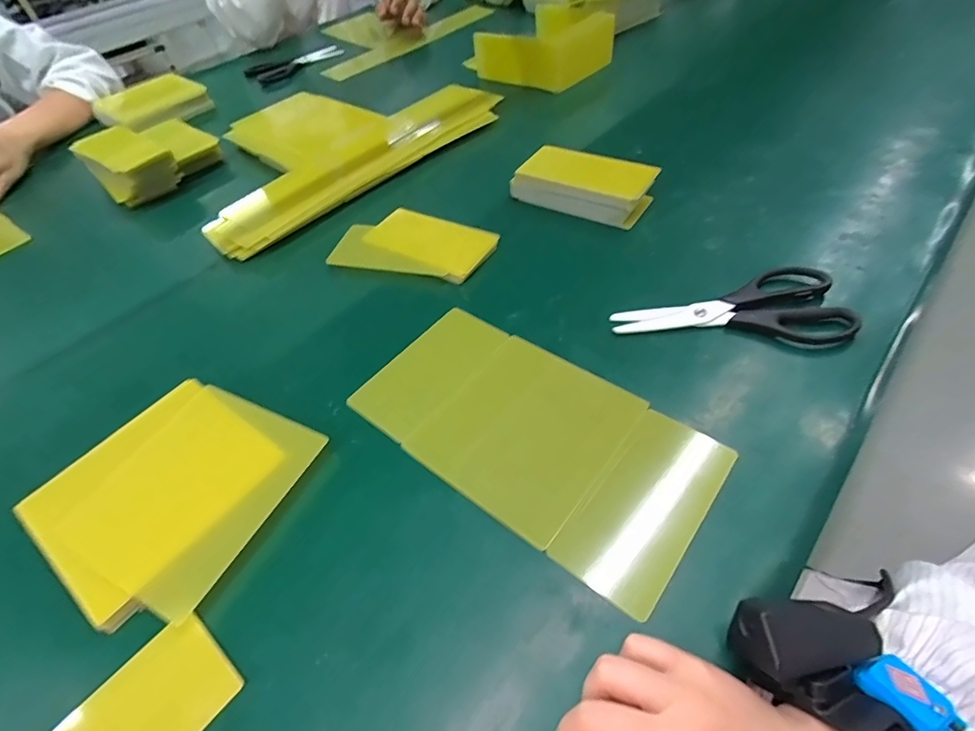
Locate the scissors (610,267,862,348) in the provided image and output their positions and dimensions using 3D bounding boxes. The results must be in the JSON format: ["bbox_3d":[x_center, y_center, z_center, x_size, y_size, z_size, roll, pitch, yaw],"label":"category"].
[{"bbox_3d":[0.211,-0.057,0.425,0.190,0.014,0.089,4,50,8],"label":"scissors"}]

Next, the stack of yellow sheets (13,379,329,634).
[{"bbox_3d":[-0.231,0.088,0.354,0.160,0.015,0.157,20,54,20],"label":"stack of yellow sheets"}]

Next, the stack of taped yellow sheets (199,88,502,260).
[{"bbox_3d":[-0.224,-0.319,0.678,0.266,0.029,0.433,33,61,30],"label":"stack of taped yellow sheets"}]

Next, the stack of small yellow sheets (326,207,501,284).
[{"bbox_3d":[-0.077,-0.131,0.520,0.163,0.011,0.097,15,52,17],"label":"stack of small yellow sheets"}]

